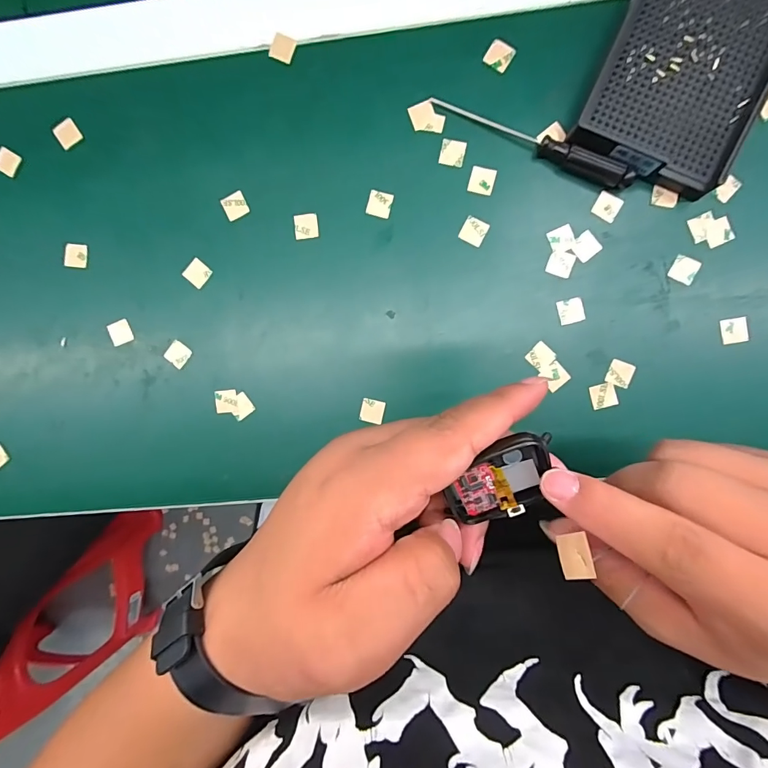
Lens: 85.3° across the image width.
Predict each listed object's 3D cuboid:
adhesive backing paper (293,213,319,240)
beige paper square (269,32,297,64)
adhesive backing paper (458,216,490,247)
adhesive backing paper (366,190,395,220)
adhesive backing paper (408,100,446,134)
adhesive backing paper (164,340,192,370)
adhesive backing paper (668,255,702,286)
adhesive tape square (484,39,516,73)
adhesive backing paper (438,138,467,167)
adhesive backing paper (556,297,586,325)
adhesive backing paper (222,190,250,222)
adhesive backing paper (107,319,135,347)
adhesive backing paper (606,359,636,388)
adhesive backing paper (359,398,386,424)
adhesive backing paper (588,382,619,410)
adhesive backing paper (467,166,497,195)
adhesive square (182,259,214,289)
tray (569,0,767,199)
[{"bbox_3d":[-0.051,-0.105,0.277,0.016,0.004,0.016,-7,94,2],"label":"adhesive backing paper"},{"bbox_3d":[-0.066,-0.217,0.270,0.016,0.004,0.015,25,95,-1],"label":"beige paper square"},{"bbox_3d":[0.058,-0.099,0.268,0.016,0.004,0.016,27,95,2],"label":"adhesive backing paper"},{"bbox_3d":[-0.003,-0.118,0.272,0.016,0.004,0.016,16,97,2],"label":"adhesive backing paper"},{"bbox_3d":[0.028,-0.170,0.265,0.020,0.004,0.021,-21,92,5],"label":"adhesive backing paper"},{"bbox_3d":[-0.142,-0.020,0.288,0.015,0.004,0.015,40,90,-11],"label":"adhesive backing paper"},{"bbox_3d":[0.189,-0.072,0.262,0.016,0.004,0.016,26,94,5],"label":"adhesive backing paper"},{"bbox_3d":[0.073,-0.206,0.262,0.016,0.004,0.017,30,97,3],"label":"adhesive tape square"},{"bbox_3d":[0.044,-0.148,0.266,0.016,0.004,0.016,12,94,3],"label":"adhesive backing paper"},{"bbox_3d":[0.120,-0.047,0.267,0.016,0.004,0.016,-14,92,5],"label":"adhesive backing paper"},{"bbox_3d":[-0.099,-0.119,0.279,0.016,0.004,0.015,-27,99,1],"label":"adhesive backing paper"},{"bbox_3d":[-0.183,-0.035,0.290,0.015,0.004,0.017,-17,91,-4],"label":"adhesive backing paper"},{"bbox_3d":[0.152,-0.007,0.268,0.014,0.004,0.016,21,96,6],"label":"adhesive backing paper"},{"bbox_3d":[-0.008,0.018,0.280,0.016,0.004,0.015,12,94,3],"label":"adhesive backing paper"},{"bbox_3d":[0.143,0.008,0.269,0.015,0.004,0.016,-16,92,5],"label":"adhesive backing paper"},{"bbox_3d":[0.063,-0.130,0.267,0.015,0.004,0.016,15,98,5],"label":"adhesive backing paper"},{"bbox_3d":[-0.127,-0.075,0.283,0.015,0.004,0.016,41,86,-3],"label":"adhesive square"},{"bbox_3d":[0.180,-0.192,0.244,0.090,0.023,0.141,23,95,2],"label":"tray"}]

